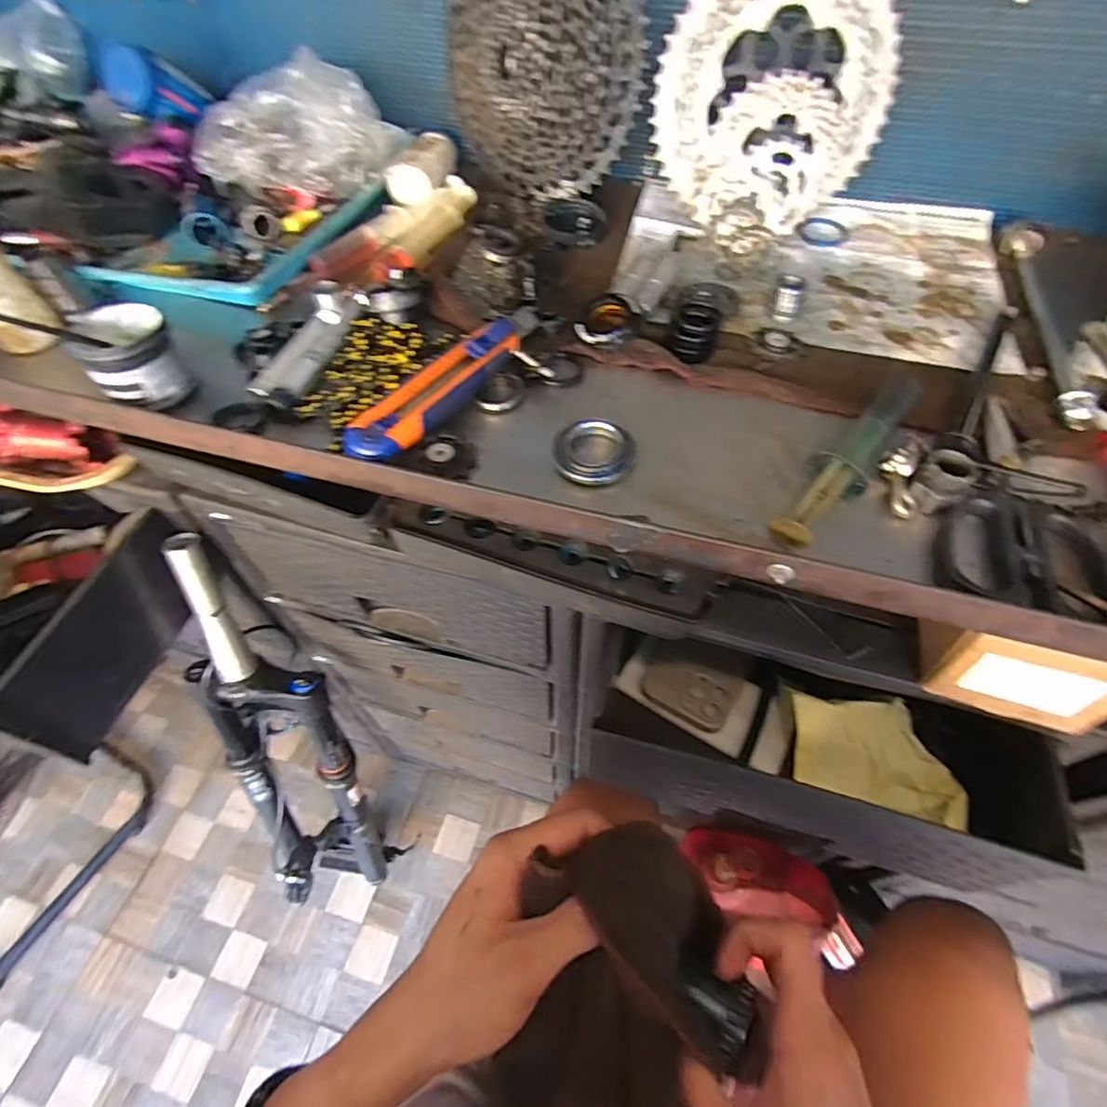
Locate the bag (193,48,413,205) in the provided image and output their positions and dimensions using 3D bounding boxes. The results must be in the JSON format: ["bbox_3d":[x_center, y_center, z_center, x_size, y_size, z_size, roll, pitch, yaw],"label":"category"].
[{"bbox_3d":[-0.228,-0.371,0.515,0.157,0.081,0.119,17,56,12],"label":"bag"}]

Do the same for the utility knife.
[{"bbox_3d":[-0.072,-0.107,0.372,0.032,0.021,0.141,31,61,21],"label":"utility knife"}]

